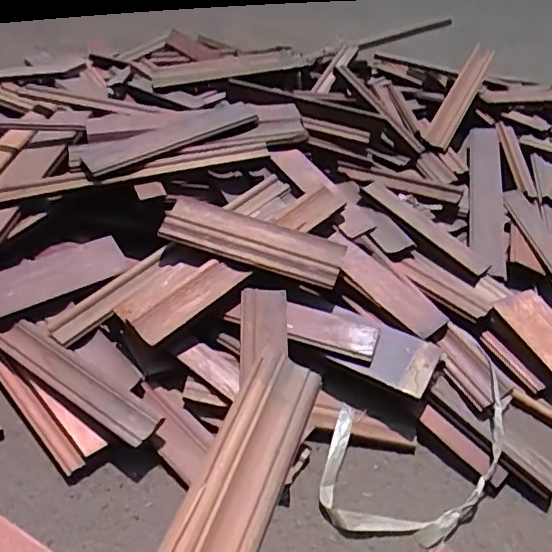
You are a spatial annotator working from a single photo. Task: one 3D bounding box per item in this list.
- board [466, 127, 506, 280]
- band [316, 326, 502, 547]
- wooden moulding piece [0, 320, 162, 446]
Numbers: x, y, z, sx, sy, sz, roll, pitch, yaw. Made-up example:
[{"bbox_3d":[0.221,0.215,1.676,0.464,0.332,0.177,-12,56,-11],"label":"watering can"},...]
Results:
[{"bbox_3d":[0.441,-0.178,1.176,0.072,0.021,0.520,11,46,8],"label":"board"},{"bbox_3d":[0.195,0.202,0.731,0.191,0.067,0.338,34,47,29],"label":"band"},{"bbox_3d":[-0.262,0.131,0.727,0.271,0.031,0.049,29,44,25],"label":"wooden moulding piece"}]

